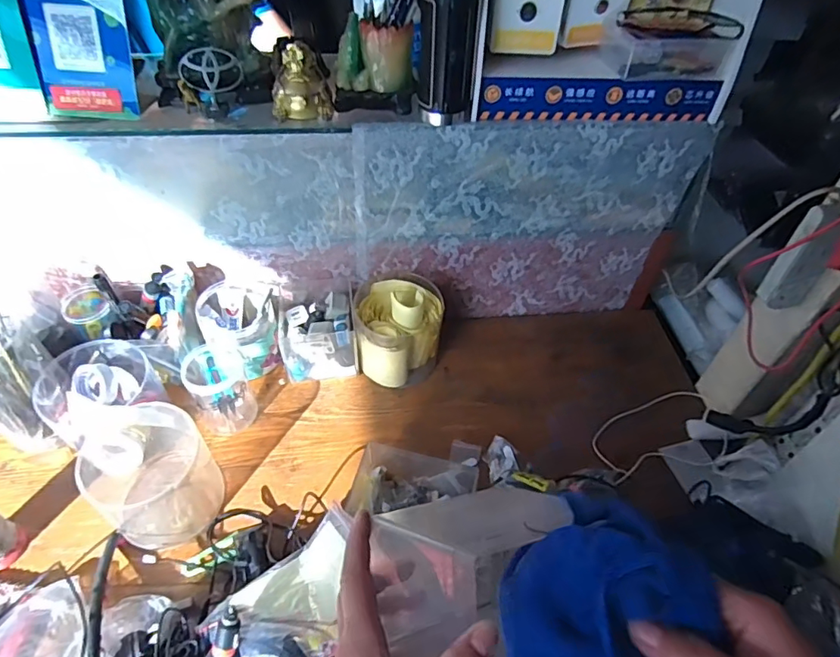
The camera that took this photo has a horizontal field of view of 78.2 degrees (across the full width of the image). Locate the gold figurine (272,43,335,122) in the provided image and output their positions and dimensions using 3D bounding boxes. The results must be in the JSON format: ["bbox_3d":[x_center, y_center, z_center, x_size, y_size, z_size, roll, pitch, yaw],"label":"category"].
[{"bbox_3d":[-0.142,-0.291,0.615,0.072,0.073,0.049,-14,49,-16],"label":"gold figurine"}]

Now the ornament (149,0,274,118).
[{"bbox_3d":[-0.246,-0.331,0.596,0.134,0.137,0.076,-10,48,-13],"label":"ornament"}]

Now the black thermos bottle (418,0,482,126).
[{"bbox_3d":[0.031,-0.317,0.590,0.068,0.151,0.057,5,47,1],"label":"black thermos bottle"}]

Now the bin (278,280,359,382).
[{"bbox_3d":[-0.151,0.005,0.773,0.107,0.109,0.122,-6,47,-9],"label":"bin"}]

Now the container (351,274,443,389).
[{"bbox_3d":[-0.031,0.001,0.768,0.123,0.119,0.131,2,47,-2],"label":"container"}]

